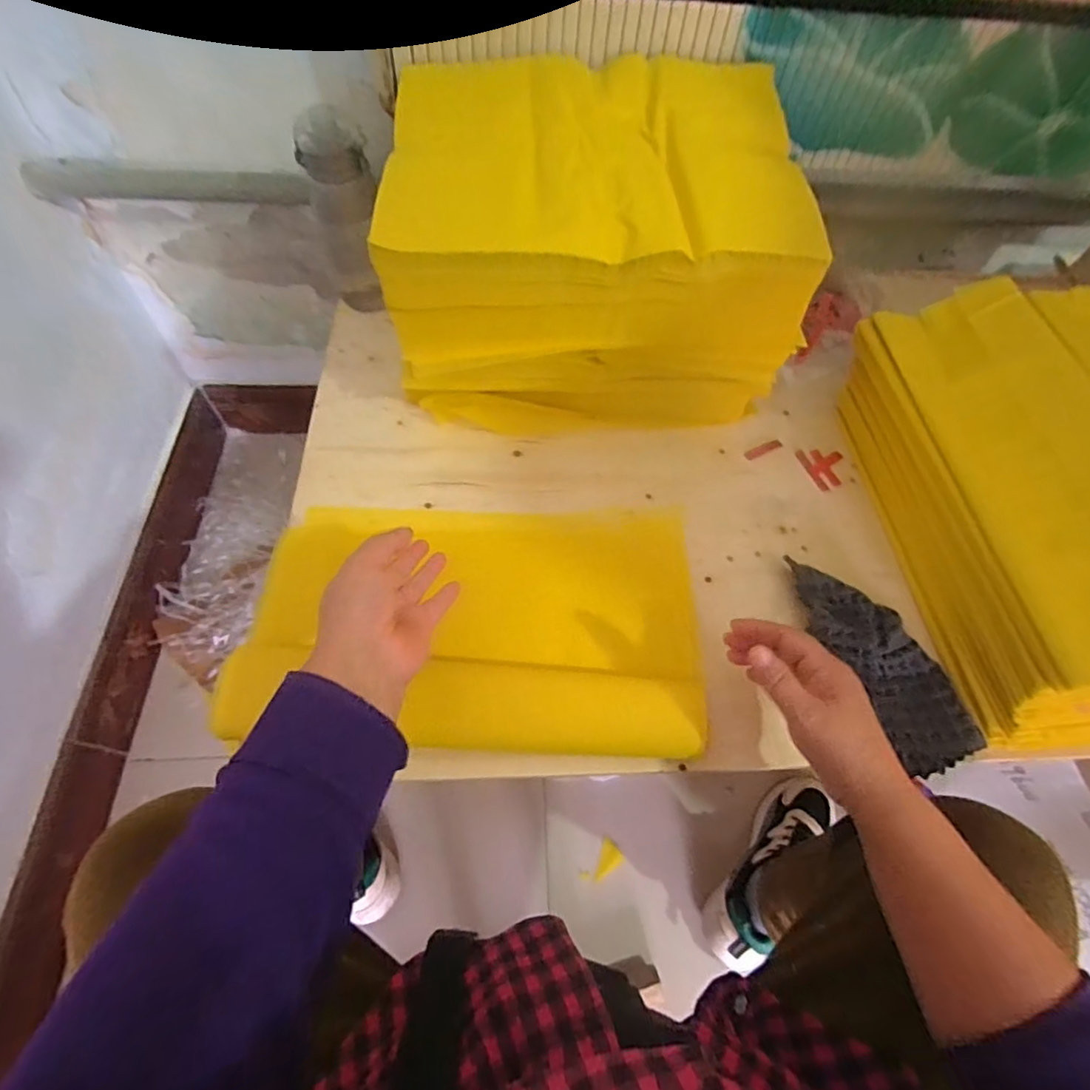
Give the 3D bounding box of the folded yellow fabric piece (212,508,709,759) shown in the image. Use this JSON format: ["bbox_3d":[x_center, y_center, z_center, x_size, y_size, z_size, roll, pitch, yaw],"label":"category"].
[{"bbox_3d":[-0.056,0.059,0.464,0.363,0.029,0.208,3,60,-2],"label":"folded yellow fabric piece"}]

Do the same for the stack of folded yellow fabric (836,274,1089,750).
[{"bbox_3d":[0.523,-0.039,0.481,0.412,0.147,0.370,-1,61,-4],"label":"stack of folded yellow fabric"}]

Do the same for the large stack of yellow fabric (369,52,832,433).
[{"bbox_3d":[0.040,-0.290,0.560,0.356,0.215,0.273,-1,61,-4],"label":"large stack of yellow fabric"}]

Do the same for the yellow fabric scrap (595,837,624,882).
[{"bbox_3d":[0.090,0.435,0.760,0.031,0.006,0.052,17,61,6],"label":"yellow fabric scrap"}]

